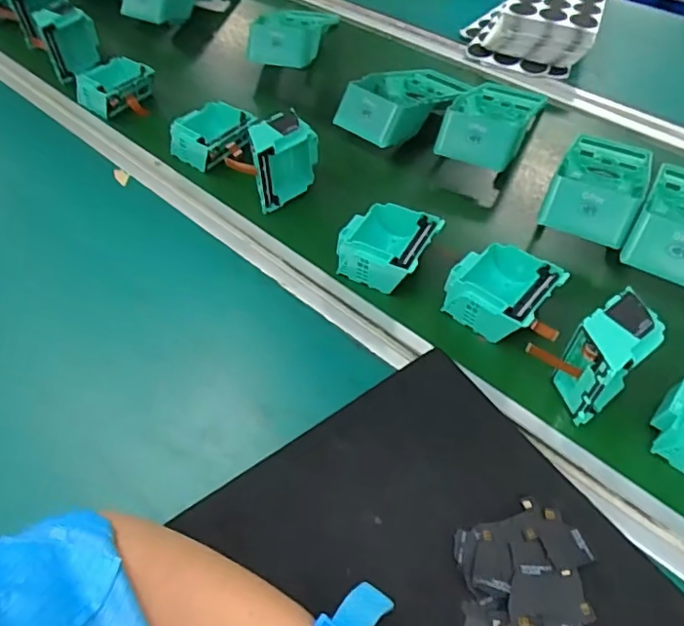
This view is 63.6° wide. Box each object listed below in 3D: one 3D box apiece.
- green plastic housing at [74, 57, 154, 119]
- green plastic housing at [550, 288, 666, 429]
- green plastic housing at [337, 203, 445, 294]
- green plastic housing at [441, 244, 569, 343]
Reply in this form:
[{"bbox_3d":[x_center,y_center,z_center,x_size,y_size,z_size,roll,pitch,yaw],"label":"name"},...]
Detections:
[{"bbox_3d":[-0.283,-0.282,0.684,0.065,0.033,0.083,29,53,20],"label":"green plastic housing"},{"bbox_3d":[0.185,0.030,0.399,0.066,0.070,0.051,-31,57,-27],"label":"green plastic housing"},{"bbox_3d":[0.041,-0.063,0.504,0.077,0.042,0.077,24,52,17],"label":"green plastic housing"},{"bbox_3d":[0.133,-0.018,0.467,0.078,0.039,0.074,32,54,23],"label":"green plastic housing"}]

